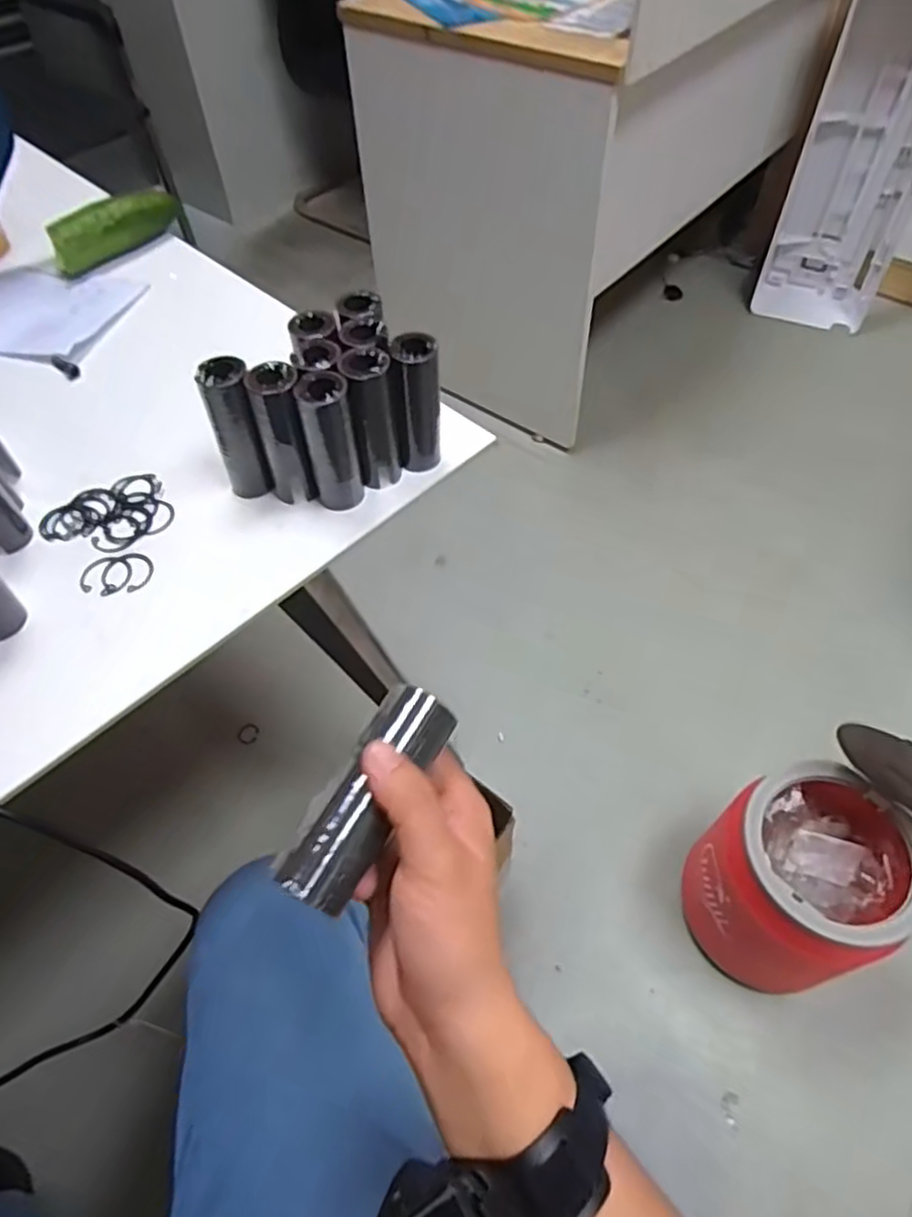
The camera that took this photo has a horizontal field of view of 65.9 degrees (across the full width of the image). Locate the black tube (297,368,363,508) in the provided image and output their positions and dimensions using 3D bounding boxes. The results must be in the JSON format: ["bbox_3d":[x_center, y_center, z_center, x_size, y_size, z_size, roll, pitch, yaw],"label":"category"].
[{"bbox_3d":[-0.092,-0.121,0.518,0.037,0.105,0.028,-13,55,-7],"label":"black tube"}]

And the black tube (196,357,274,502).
[{"bbox_3d":[-0.162,-0.130,0.525,0.034,0.108,0.027,-21,56,-13],"label":"black tube"}]

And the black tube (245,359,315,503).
[{"bbox_3d":[-0.128,-0.126,0.521,0.036,0.103,0.040,-17,55,-10],"label":"black tube"}]

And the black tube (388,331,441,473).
[{"bbox_3d":[-0.028,-0.153,0.538,0.034,0.105,0.028,-5,54,-1],"label":"black tube"}]

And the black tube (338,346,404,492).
[{"bbox_3d":[-0.062,-0.141,0.529,0.033,0.102,0.039,-12,55,-6],"label":"black tube"}]

